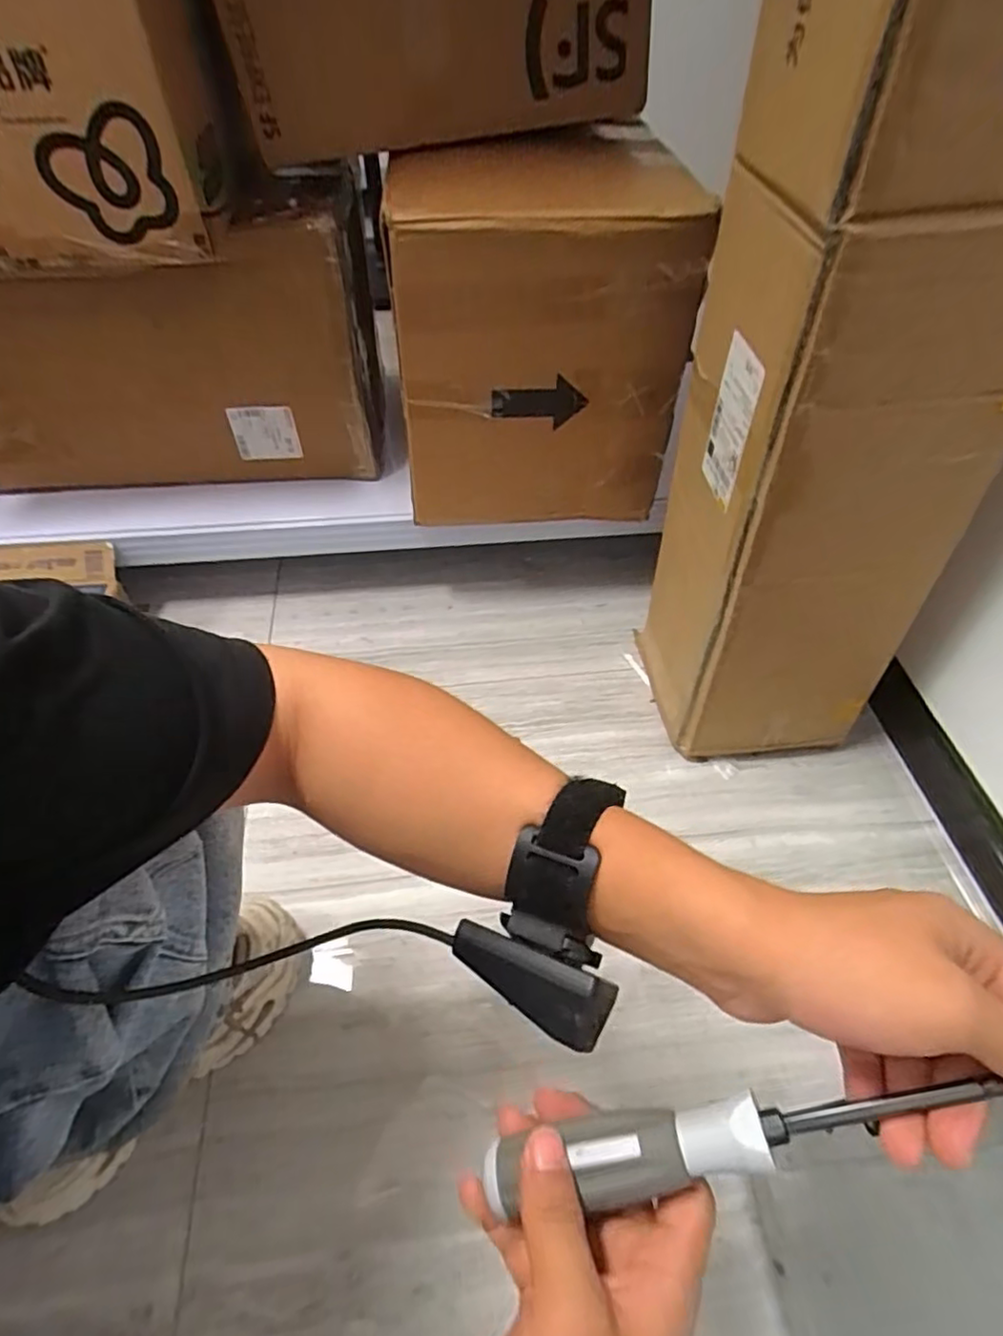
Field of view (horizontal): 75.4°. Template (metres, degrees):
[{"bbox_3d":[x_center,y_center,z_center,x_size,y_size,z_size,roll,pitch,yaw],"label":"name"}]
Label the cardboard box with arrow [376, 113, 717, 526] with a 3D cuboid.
[{"bbox_3d":[0.036,-0.383,0.757,0.303,0.336,0.235,-1,54,-5],"label":"cardboard box with arrow"}]

